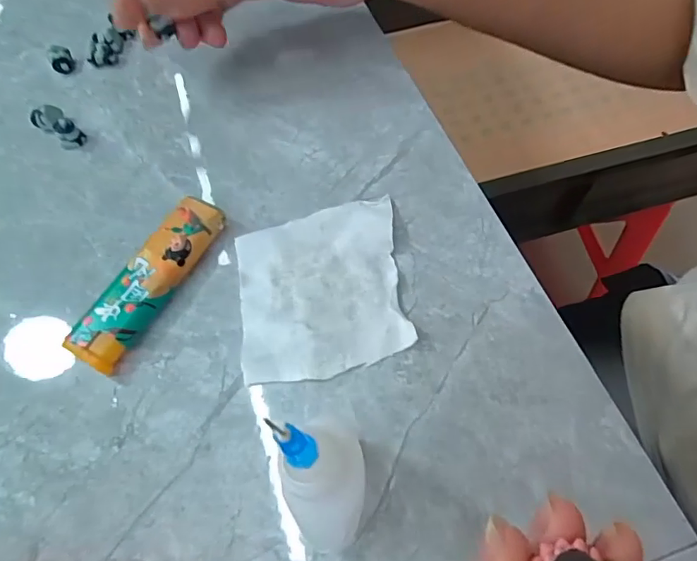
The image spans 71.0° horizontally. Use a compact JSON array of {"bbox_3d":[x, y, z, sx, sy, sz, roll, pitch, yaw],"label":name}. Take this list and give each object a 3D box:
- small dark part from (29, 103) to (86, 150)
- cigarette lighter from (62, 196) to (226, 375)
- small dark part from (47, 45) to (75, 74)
[{"bbox_3d":[-0.145,-0.077,0.241,0.014,0.013,0.029,-41,66,-17],"label":"small dark part"},{"bbox_3d":[-0.078,0.000,0.196,0.023,0.011,0.076,25,66,16],"label":"cigarette lighter"},{"bbox_3d":[-0.156,-0.119,0.266,0.011,0.012,0.011,-31,64,-12],"label":"small dark part"}]

